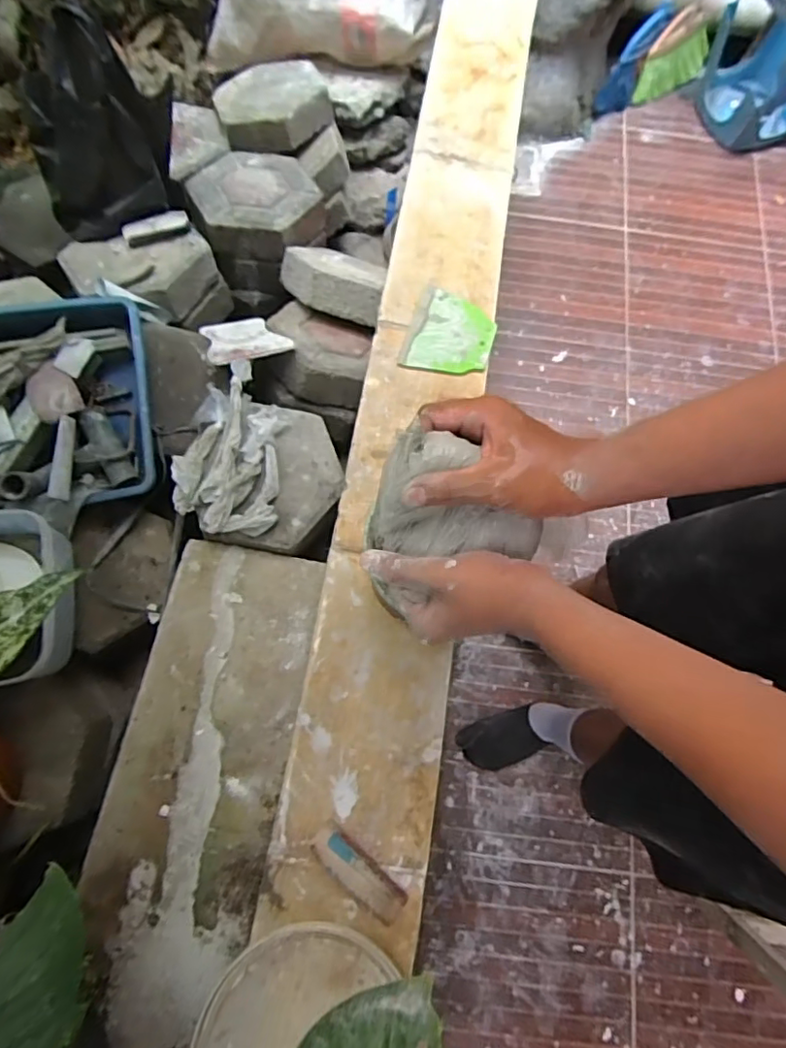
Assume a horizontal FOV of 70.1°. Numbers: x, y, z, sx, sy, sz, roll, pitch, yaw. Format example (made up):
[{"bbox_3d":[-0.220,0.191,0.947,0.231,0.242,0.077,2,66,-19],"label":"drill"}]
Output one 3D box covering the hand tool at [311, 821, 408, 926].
[{"bbox_3d":[-0.032,0.327,0.522,0.098,0.009,0.034,41,75,8],"label":"hand tool"}]

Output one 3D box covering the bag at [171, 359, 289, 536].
[{"bbox_3d":[-0.213,-0.106,0.751,0.132,0.037,0.243,3,73,-4],"label":"bag"}]

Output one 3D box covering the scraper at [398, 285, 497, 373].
[{"bbox_3d":[0.074,-0.241,0.710,0.104,0.007,0.118,18,73,1],"label":"scraper"}]

